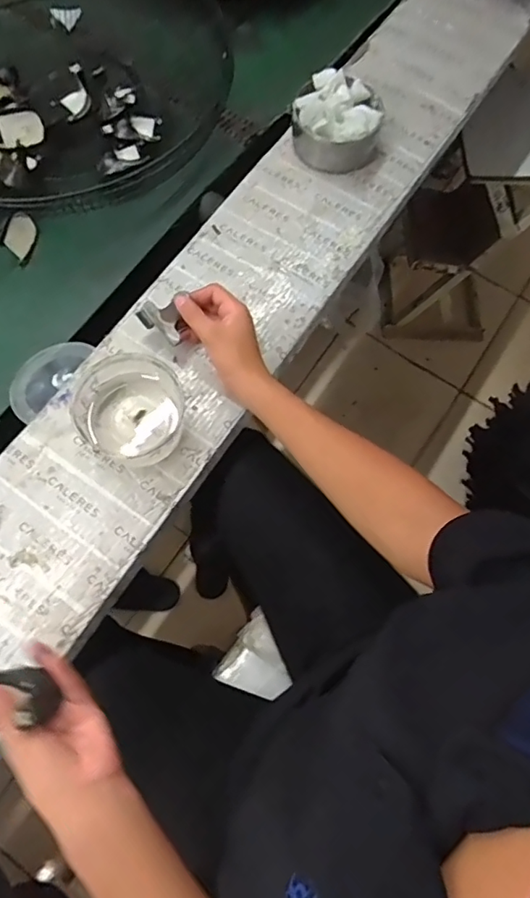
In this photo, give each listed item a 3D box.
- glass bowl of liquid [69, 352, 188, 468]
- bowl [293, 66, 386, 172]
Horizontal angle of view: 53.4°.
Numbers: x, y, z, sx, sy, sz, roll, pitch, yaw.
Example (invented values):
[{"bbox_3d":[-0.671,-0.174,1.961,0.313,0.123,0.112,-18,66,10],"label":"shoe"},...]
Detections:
[{"bbox_3d":[-0.147,-0.041,0.583,0.111,0.060,0.108,1,72,-2],"label":"glass bowl of liquid"},{"bbox_3d":[0.098,-0.440,0.709,0.116,0.075,0.117,1,72,-2],"label":"bowl"}]

